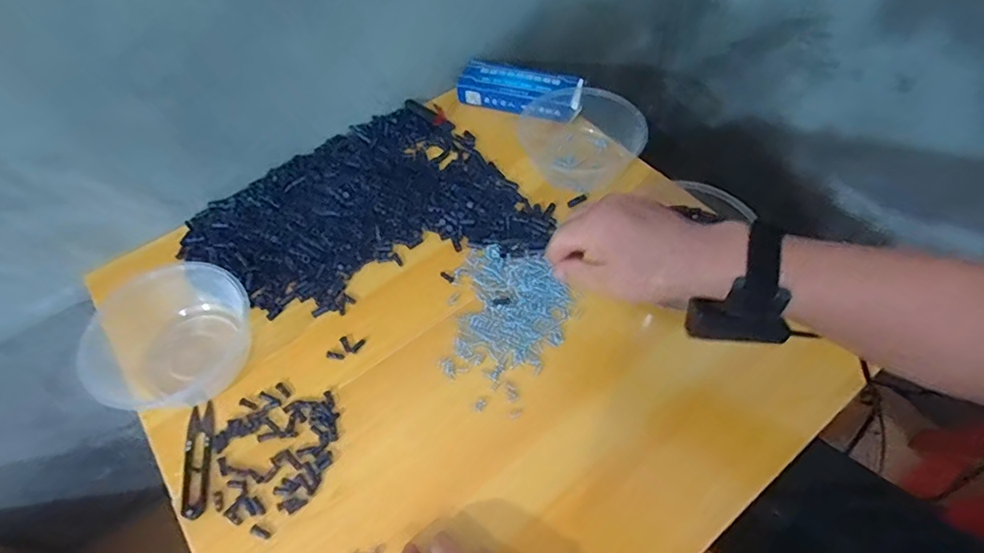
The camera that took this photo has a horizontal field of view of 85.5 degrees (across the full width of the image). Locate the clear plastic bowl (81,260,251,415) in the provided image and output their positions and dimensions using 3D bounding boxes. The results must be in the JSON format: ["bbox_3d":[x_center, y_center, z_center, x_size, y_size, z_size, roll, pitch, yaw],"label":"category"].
[{"bbox_3d":[-0.289,0.050,0.487,0.128,0.058,0.120,-1,56,1],"label":"clear plastic bowl"}]

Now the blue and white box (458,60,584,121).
[{"bbox_3d":[0.037,-0.244,0.684,0.158,0.033,0.057,14,57,11],"label":"blue and white box"}]

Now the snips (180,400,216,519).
[{"bbox_3d":[-0.256,0.158,0.463,0.025,0.004,0.097,-10,56,-5],"label":"snips"}]

